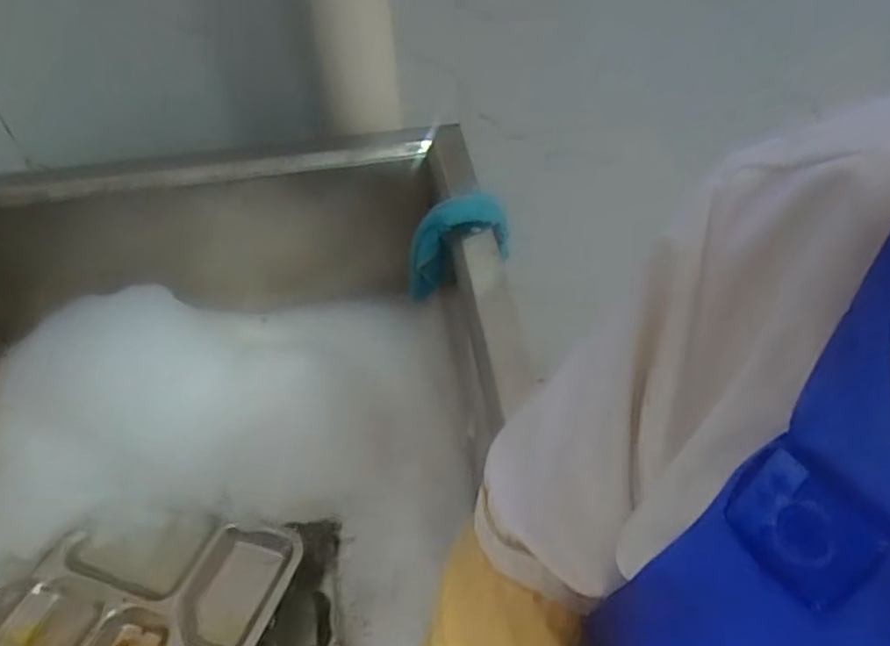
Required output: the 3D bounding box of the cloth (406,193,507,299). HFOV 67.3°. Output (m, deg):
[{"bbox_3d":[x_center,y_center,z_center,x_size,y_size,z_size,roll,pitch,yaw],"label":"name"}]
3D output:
[{"bbox_3d":[0.015,-0.091,0.844,0.128,0.155,0.056,-2,46,3],"label":"cloth"}]

